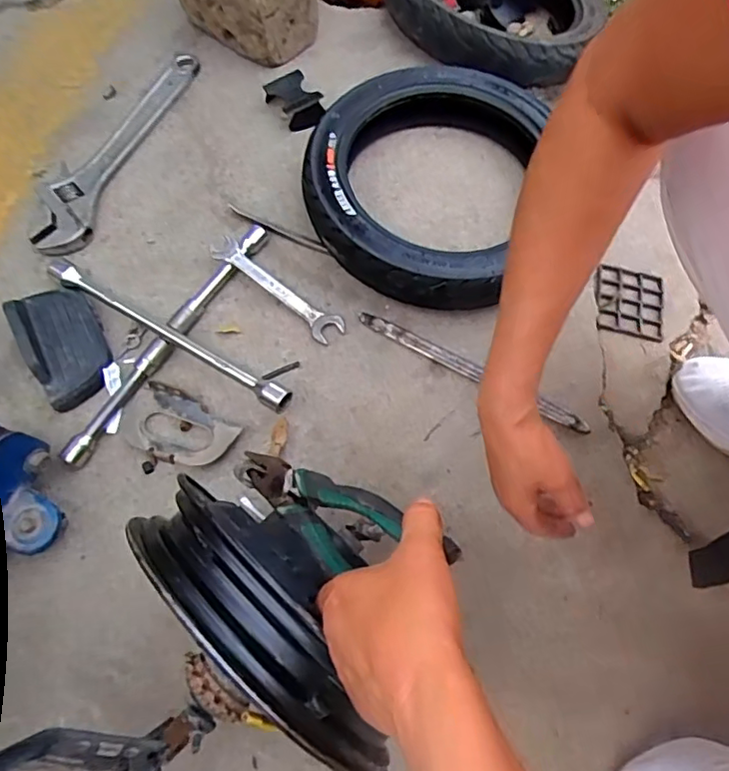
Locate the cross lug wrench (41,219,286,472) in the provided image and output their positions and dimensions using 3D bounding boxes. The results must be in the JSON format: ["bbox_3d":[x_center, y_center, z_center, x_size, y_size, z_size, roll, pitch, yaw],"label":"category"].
[{"bbox_3d":[-0.222,-0.055,0.647,0.246,0.033,0.243,-12,69,-5],"label":"cross lug wrench"}]

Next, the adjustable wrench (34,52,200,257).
[{"bbox_3d":[-0.342,-0.323,0.750,0.095,0.025,0.350,20,70,11],"label":"adjustable wrench"}]

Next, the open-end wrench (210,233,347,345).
[{"bbox_3d":[-0.106,-0.114,0.675,0.183,0.010,0.039,36,80,2],"label":"open-end wrench"}]

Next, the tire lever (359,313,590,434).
[{"bbox_3d":[0.122,-0.017,0.653,0.288,0.009,0.020,27,71,10],"label":"tire lever"}]

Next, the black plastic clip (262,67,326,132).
[{"bbox_3d":[-0.094,-0.386,0.769,0.060,0.025,0.084,-31,69,-9],"label":"black plastic clip"}]

